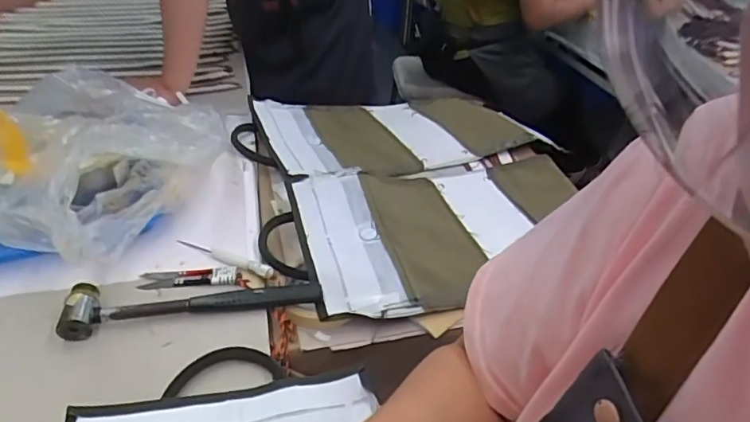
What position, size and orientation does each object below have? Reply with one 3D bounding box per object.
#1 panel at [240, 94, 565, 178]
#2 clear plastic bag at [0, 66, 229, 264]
[{"bbox_3d":[0.021,-0.136,0.840,0.468,0.027,0.251,-8,37,-15],"label":"panel"},{"bbox_3d":[-0.327,-0.054,0.580,0.249,0.161,0.254,11,37,11],"label":"clear plastic bag"}]

